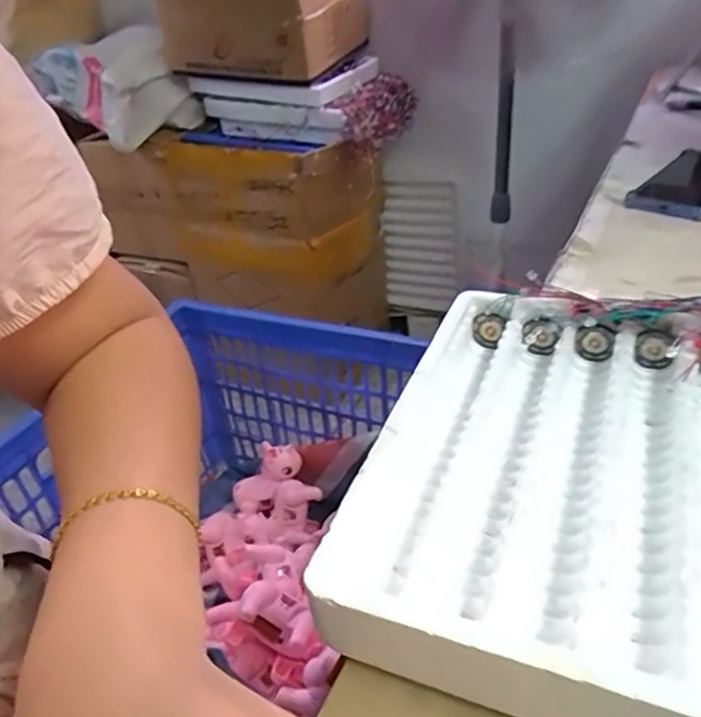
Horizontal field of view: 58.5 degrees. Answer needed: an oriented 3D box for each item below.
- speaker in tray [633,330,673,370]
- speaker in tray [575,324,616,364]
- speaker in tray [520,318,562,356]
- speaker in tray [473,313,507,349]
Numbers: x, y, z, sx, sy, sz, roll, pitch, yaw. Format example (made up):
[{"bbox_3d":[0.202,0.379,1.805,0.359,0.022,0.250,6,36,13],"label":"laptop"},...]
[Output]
[{"bbox_3d":[0.181,-0.004,0.375,0.021,0.025,0.006,9,37,22],"label":"speaker in tray"},{"bbox_3d":[0.151,-0.009,0.388,0.023,0.026,0.006,15,39,28],"label":"speaker in tray"},{"bbox_3d":[0.121,-0.012,0.397,0.024,0.025,0.015,4,35,15],"label":"speaker in tray"},{"bbox_3d":[0.092,-0.018,0.414,0.022,0.023,0.004,18,26,27],"label":"speaker in tray"}]

